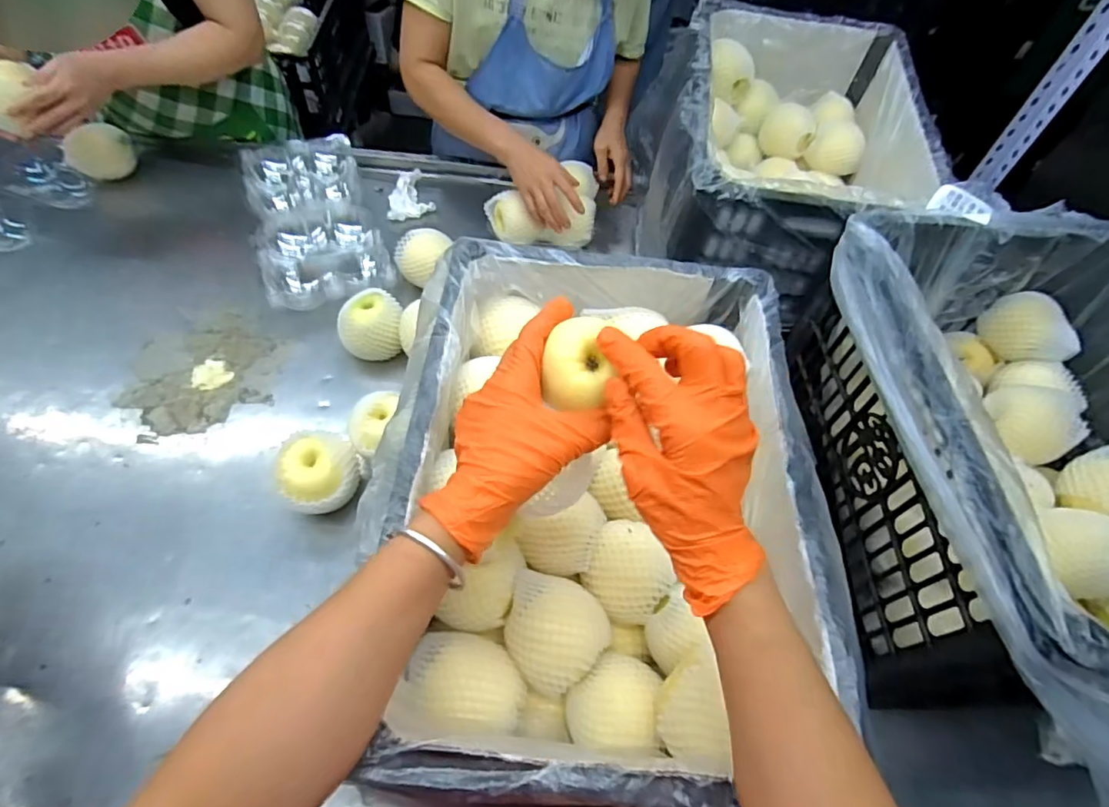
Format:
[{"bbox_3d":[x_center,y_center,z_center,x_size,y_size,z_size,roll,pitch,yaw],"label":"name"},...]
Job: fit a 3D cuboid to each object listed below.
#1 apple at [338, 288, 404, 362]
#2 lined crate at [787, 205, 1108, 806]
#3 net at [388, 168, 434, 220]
[{"bbox_3d":[-0.262,-0.106,0.798,0.090,0.079,0.082,-20,60,-17],"label":"apple"},{"bbox_3d":[0.492,0.068,0.579,0.337,0.240,0.539,0,56,-5],"label":"lined crate"},{"bbox_3d":[-0.261,-0.383,1.007,0.080,0.028,0.103,-4,56,-8],"label":"net"}]

